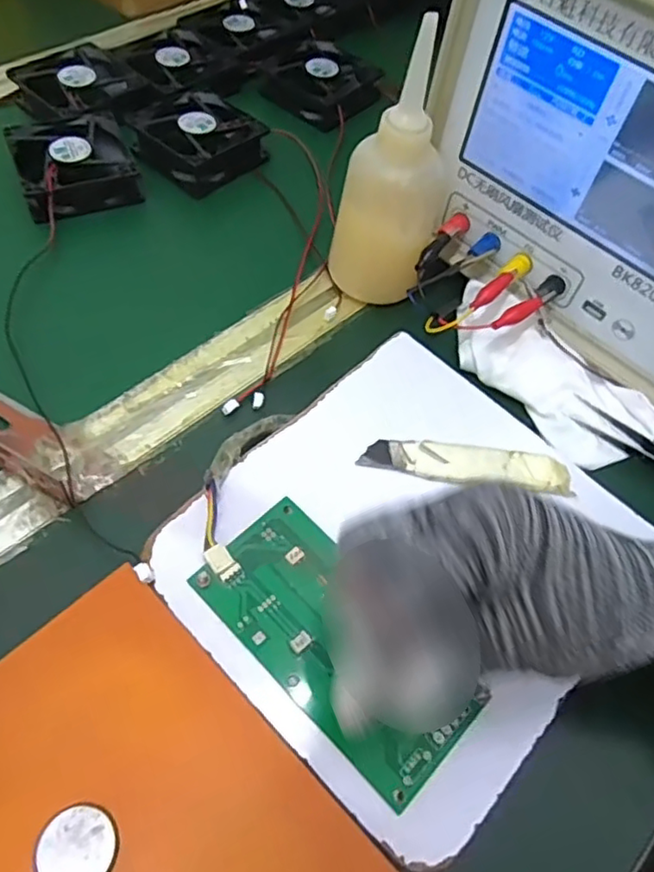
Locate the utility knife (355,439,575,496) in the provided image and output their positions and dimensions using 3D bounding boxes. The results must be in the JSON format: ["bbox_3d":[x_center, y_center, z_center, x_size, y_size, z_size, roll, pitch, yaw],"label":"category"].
[{"bbox_3d":[0.077,0.016,0.346,0.114,0.007,0.024,7,57,-1],"label":"utility knife"}]

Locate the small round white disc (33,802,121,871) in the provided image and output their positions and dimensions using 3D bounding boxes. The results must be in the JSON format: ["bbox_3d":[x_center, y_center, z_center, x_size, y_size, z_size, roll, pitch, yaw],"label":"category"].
[{"bbox_3d":[-0.093,0.153,0.234,0.028,0.004,0.029,2,57,-4],"label":"small round white disc"}]

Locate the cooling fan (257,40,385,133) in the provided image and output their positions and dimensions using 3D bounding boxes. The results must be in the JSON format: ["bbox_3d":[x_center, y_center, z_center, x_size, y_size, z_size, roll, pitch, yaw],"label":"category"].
[{"bbox_3d":[0.000,-0.303,0.543,0.081,0.026,0.086,38,62,18],"label":"cooling fan"}]

